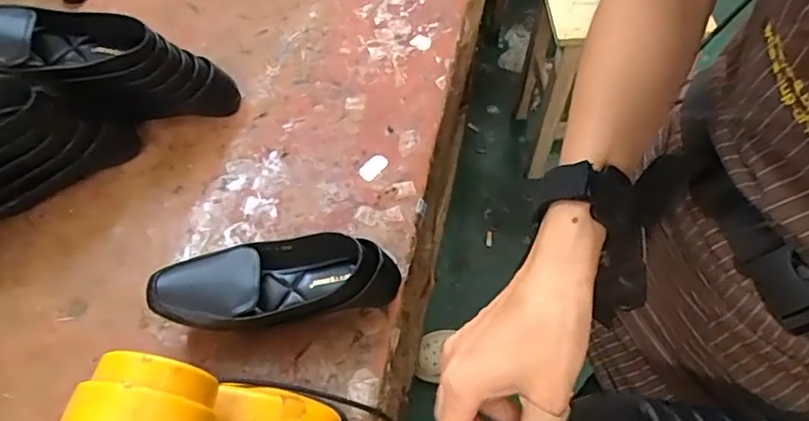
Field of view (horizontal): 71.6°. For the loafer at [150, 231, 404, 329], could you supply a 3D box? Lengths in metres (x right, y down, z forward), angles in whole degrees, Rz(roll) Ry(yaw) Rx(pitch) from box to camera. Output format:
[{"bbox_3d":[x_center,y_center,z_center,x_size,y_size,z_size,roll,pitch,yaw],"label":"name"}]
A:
[{"bbox_3d":[-0.134,0.085,0.608,0.247,0.068,0.087,-11,59,-5],"label":"loafer"}]

